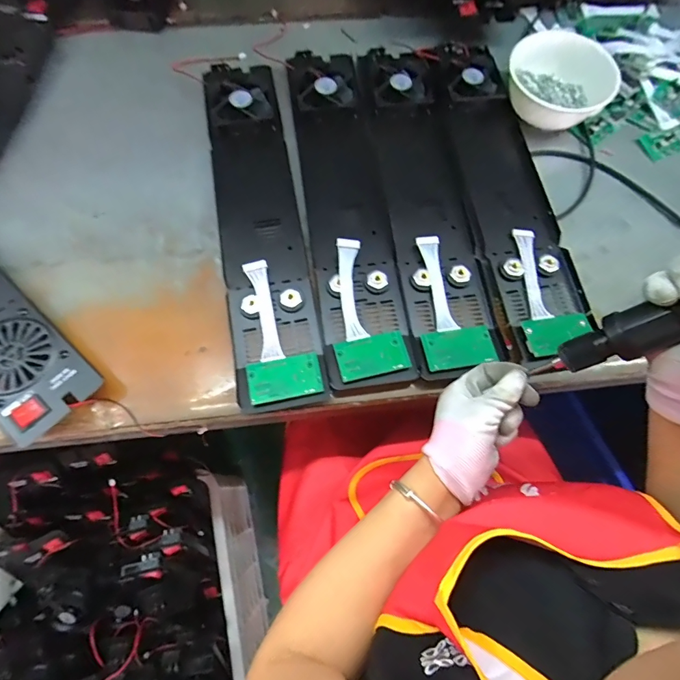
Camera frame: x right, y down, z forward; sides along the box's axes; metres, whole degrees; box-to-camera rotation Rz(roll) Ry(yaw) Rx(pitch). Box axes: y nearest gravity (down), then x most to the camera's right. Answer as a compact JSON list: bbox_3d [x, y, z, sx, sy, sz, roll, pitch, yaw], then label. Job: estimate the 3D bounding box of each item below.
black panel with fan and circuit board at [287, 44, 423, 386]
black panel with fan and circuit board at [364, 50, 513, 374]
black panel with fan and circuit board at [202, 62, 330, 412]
[{"bbox_3d":[0.004,-0.179,0.503,0.097,0.038,0.476,-7,71,-5],"label":"black panel with fan and circuit board"},{"bbox_3d":[0.103,-0.184,0.509,0.103,0.027,0.462,-8,72,-5],"label":"black panel with fan and circuit board"},{"bbox_3d":[-0.100,-0.152,0.495,0.097,0.025,0.466,-10,72,-6],"label":"black panel with fan and circuit board"}]

